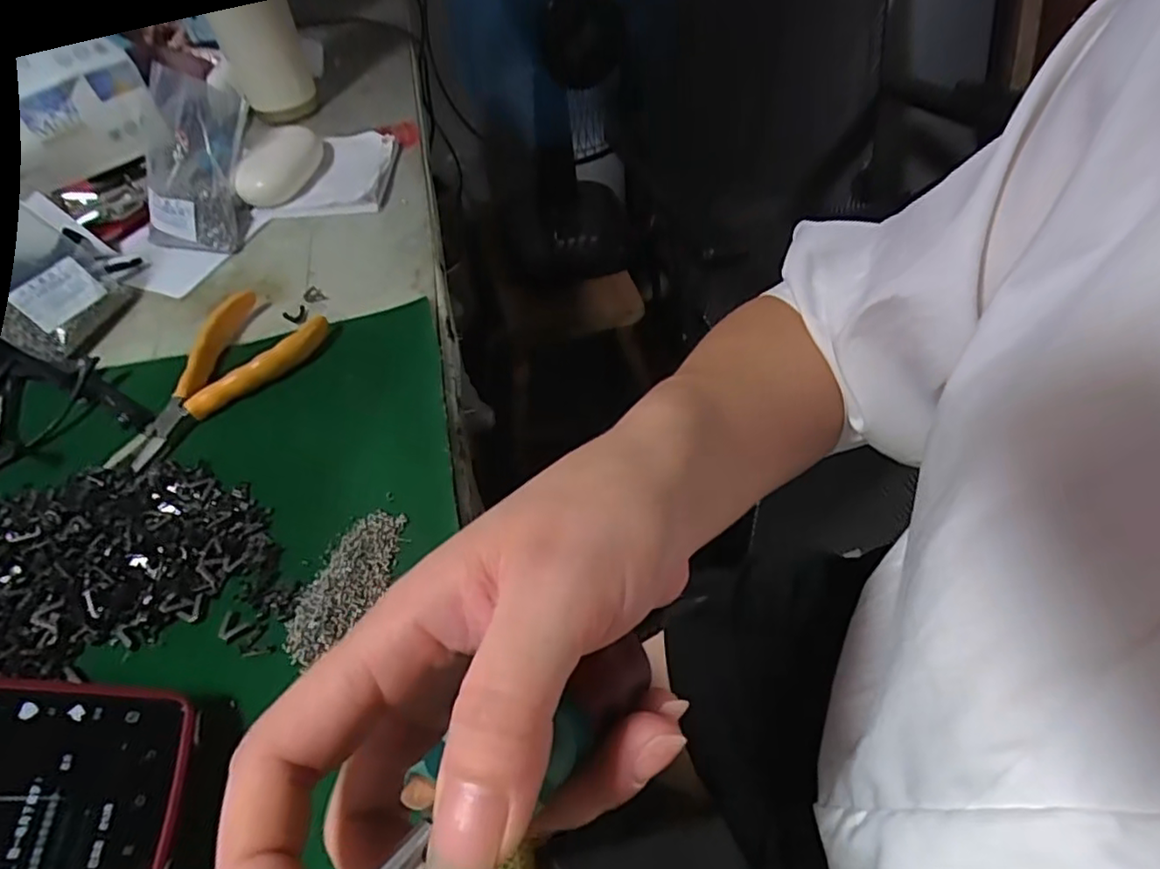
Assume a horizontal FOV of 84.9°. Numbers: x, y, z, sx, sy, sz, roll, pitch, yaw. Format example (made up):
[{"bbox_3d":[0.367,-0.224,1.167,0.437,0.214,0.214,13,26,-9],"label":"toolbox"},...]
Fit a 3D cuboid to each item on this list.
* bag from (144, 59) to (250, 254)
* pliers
[{"bbox_3d":[-0.308,-0.213,0.498,0.068,0.062,0.133,-2,89,2],"label":"bag"},{"bbox_3d":[-0.233,-0.035,0.400,0.070,0.021,0.136,23,57,21],"label":"pliers"}]

